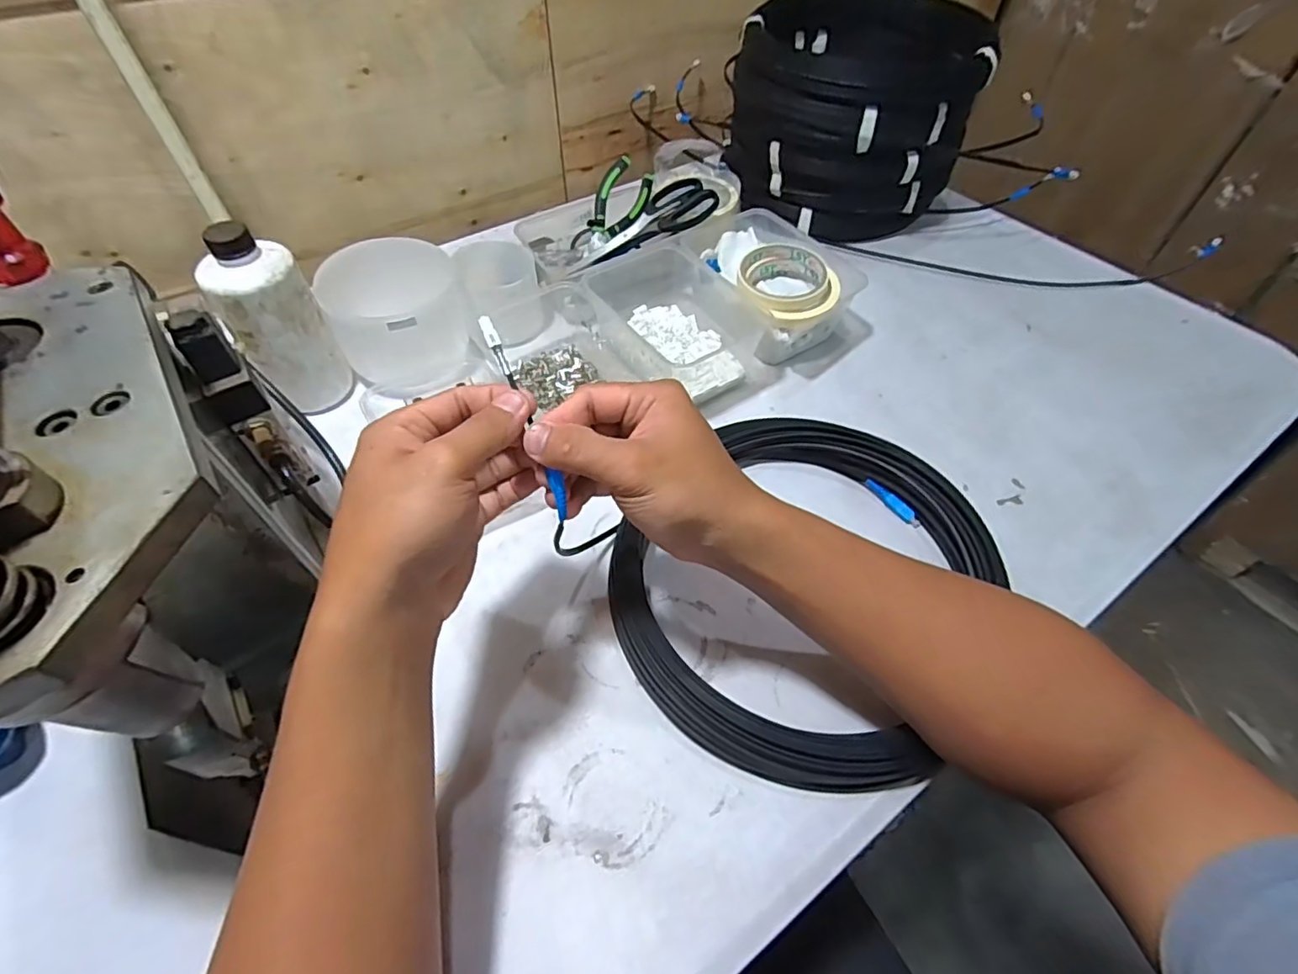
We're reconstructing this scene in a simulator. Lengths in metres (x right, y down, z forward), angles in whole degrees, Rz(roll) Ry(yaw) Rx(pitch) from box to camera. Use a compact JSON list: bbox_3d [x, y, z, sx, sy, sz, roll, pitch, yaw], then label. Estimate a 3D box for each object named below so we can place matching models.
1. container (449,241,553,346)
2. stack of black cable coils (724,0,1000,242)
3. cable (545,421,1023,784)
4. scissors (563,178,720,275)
[{"bbox_3d":[-0.144,-0.201,0.594,0.079,0.078,0.069,-12,53,-10],"label":"container"},{"bbox_3d":[0.243,-0.448,0.716,0.266,0.200,0.221,29,57,21],"label":"stack of black cable coils"},{"bbox_3d":[0.114,0.060,0.430,0.282,0.041,0.273,-36,61,-24],"label":"cable"},{"bbox_3d":[-0.013,-0.287,0.647,0.179,0.019,0.073,-25,54,11],"label":"scissors"}]

